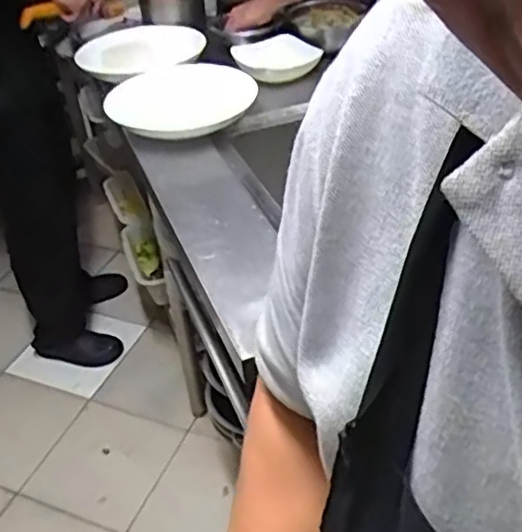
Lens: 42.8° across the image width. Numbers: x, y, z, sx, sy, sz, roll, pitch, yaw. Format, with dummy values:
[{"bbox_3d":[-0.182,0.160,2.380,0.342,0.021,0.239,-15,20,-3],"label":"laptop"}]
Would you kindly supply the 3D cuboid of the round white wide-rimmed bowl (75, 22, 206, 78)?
[{"bbox_3d":[-0.224,-0.412,1.259,0.232,0.040,0.221,-10,34,-6],"label":"round white wide-rimmed bowl"}]

